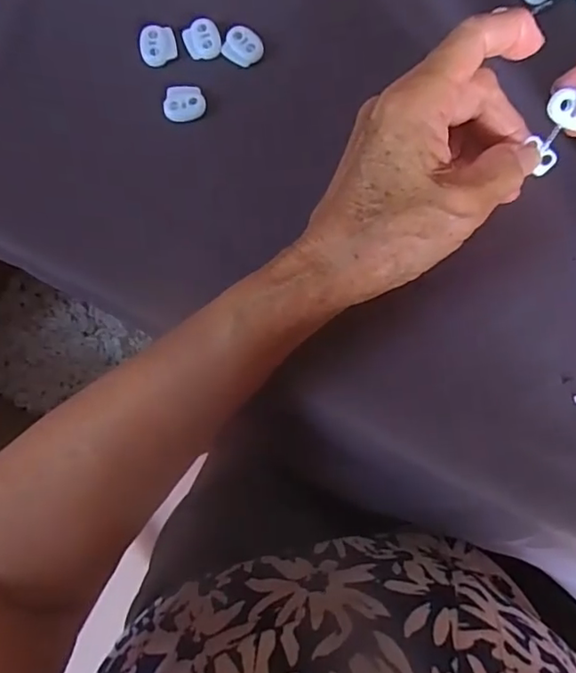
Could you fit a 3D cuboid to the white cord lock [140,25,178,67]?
[{"bbox_3d":[-0.071,-0.160,0.307,0.019,0.006,0.020,-7,82,1],"label":"white cord lock"}]

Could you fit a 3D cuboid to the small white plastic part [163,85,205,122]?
[{"bbox_3d":[-0.056,-0.127,0.304,0.022,0.007,0.018,-14,82,0],"label":"small white plastic part"}]

